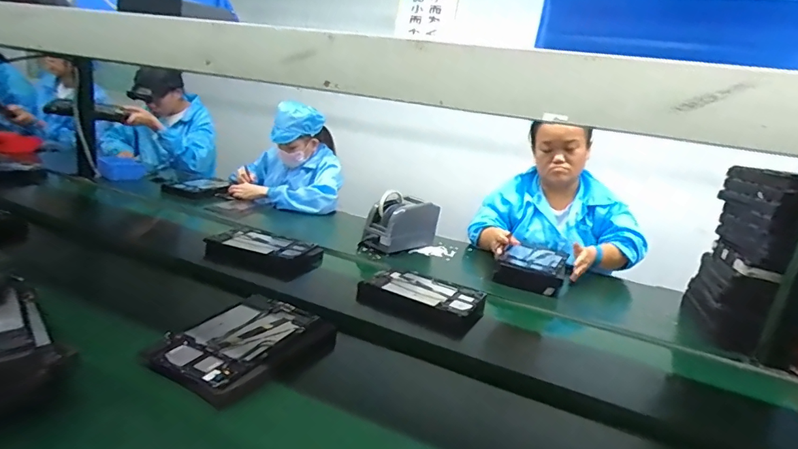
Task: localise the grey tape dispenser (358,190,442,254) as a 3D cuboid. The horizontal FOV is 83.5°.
[{"bbox_3d":[0.004,-0.003,1.335,0.224,0.151,0.108,-9,22,-44],"label":"grey tape dispenser"}]

